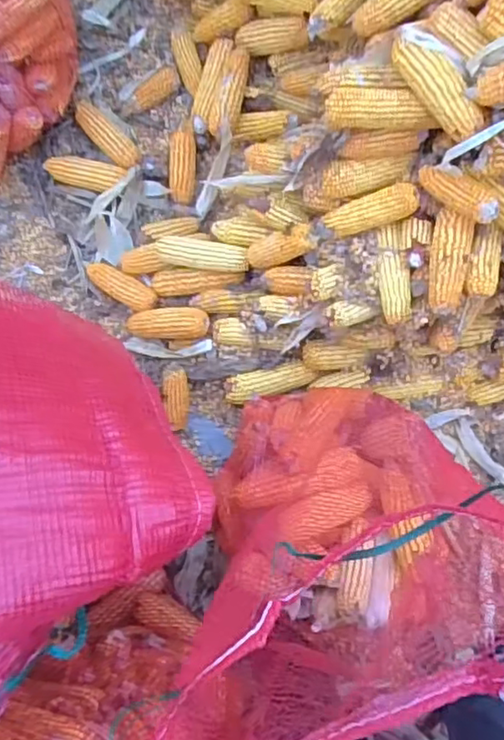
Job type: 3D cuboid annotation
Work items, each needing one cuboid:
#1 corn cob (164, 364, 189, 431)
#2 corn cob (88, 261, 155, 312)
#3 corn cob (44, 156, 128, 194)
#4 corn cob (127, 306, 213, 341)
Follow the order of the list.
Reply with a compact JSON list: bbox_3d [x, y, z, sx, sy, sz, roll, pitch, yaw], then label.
[{"bbox_3d":[-0.138,0.053,1.127,0.046,0.047,0.123,-3,106,4],"label":"corn cob"},{"bbox_3d":[-0.240,-0.152,1.134,0.139,0.037,0.051,28,88,6],"label":"corn cob"},{"bbox_3d":[-0.296,-0.355,1.116,0.143,0.039,0.056,10,86,5],"label":"corn cob"},{"bbox_3d":[-0.155,-0.081,1.096,0.161,0.044,0.054,-1,85,23],"label":"corn cob"}]

